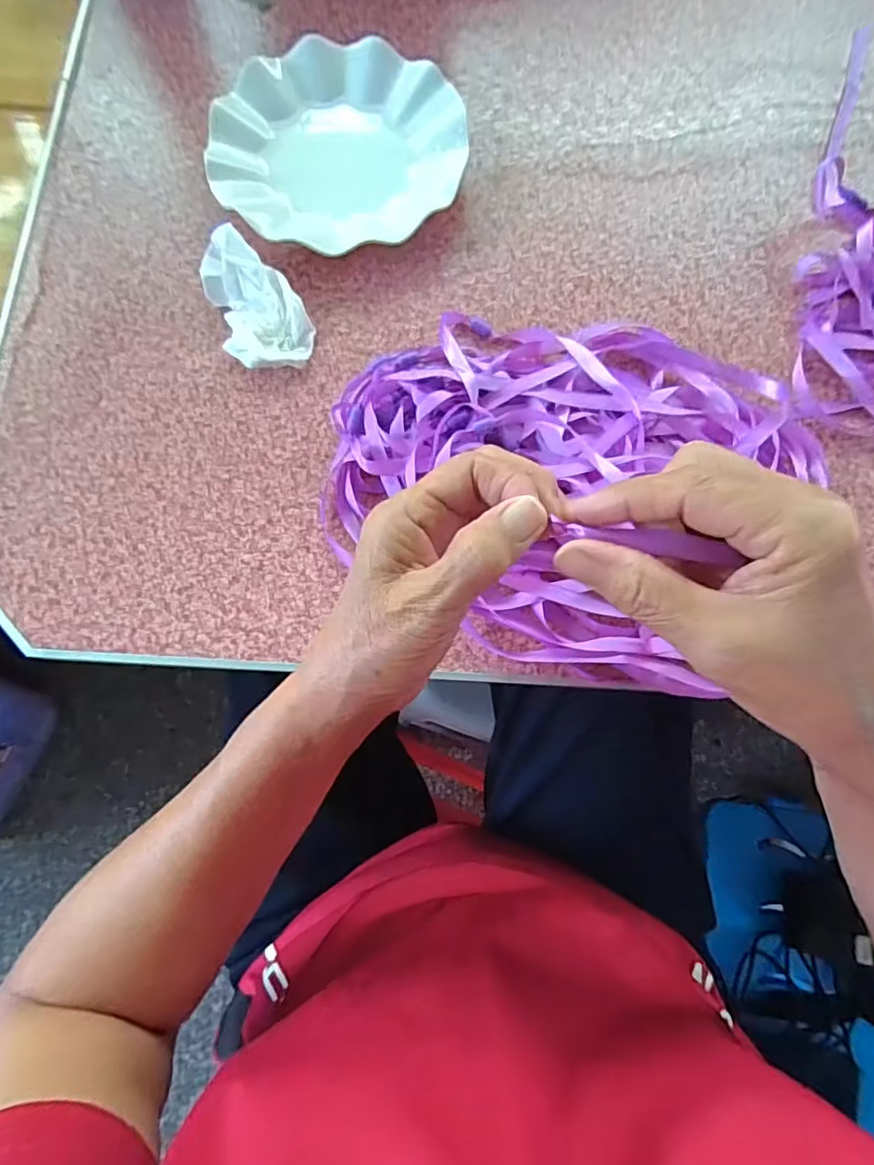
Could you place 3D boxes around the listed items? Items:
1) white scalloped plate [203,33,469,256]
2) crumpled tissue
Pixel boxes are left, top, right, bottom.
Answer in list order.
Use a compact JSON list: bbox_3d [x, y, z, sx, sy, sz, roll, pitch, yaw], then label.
[{"bbox_3d":[-0.072,-0.322,0.428,0.184,0.029,0.184,0,76,-1],"label":"white scalloped plate"},{"bbox_3d":[-0.125,-0.195,0.392,0.059,0.029,0.096,-19,77,-6],"label":"crumpled tissue"}]

